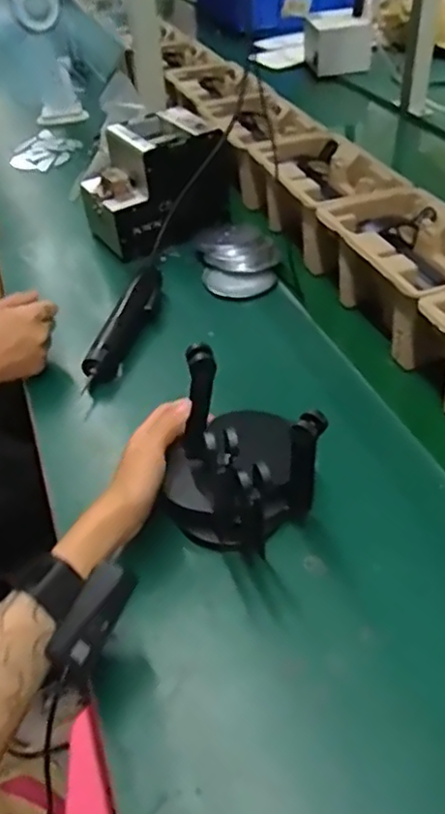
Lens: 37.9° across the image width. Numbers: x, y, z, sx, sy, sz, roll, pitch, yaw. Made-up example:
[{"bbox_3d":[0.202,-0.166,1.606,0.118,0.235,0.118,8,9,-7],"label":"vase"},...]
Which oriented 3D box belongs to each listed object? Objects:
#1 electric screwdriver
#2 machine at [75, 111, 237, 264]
[{"bbox_3d":[-0.113,-0.103,0.781,0.034,0.033,0.223,11,48,13],"label":"electric screwdriver"},{"bbox_3d":[-0.102,-0.330,0.931,0.193,0.125,0.161,-33,53,-26],"label":"machine"}]

